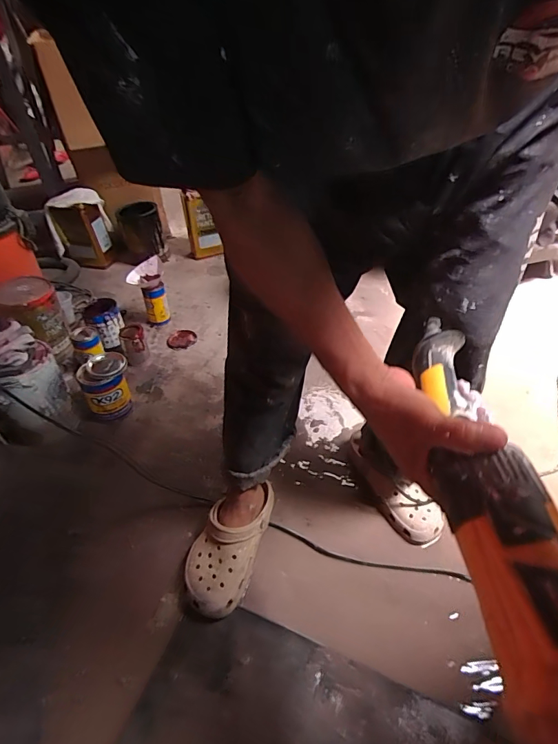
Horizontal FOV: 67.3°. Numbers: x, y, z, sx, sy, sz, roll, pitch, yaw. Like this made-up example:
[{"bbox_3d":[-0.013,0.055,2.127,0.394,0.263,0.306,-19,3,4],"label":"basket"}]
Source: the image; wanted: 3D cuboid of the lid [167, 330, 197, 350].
[{"bbox_3d":[-0.310,-0.103,1.340,0.092,0.011,0.088,-1,42,1],"label":"lid"}]

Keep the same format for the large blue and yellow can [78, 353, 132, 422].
[{"bbox_3d":[-0.434,0.040,1.069,0.119,0.143,0.107,-20,45,-20],"label":"large blue and yellow can"}]

